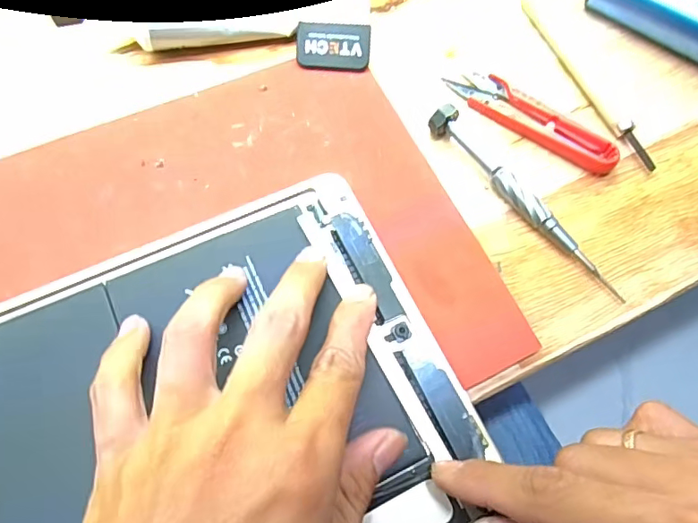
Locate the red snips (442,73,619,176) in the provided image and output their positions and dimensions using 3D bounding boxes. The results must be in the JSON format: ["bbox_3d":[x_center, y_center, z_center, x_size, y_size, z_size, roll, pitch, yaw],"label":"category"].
[{"bbox_3d":[0.098,-0.076,0.276,0.094,0.010,0.022,37,71,13],"label":"red snips"}]

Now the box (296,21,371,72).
[{"bbox_3d":[-0.008,-0.117,0.281,0.039,0.009,0.026,5,91,-2],"label":"box"}]

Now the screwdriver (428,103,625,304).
[{"bbox_3d":[0.086,-0.030,0.253,0.012,0.016,0.124,-37,73,-16],"label":"screwdriver"}]

